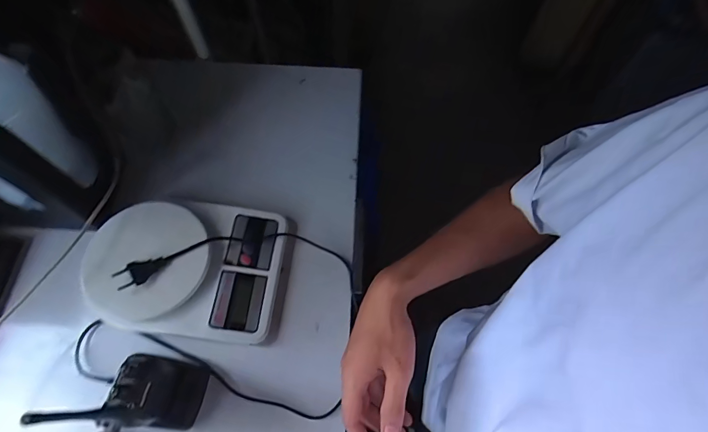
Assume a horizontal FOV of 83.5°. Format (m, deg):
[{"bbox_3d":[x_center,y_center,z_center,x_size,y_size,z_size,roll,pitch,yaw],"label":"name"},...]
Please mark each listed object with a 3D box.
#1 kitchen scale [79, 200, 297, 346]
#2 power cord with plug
[{"bbox_3d":[-0.193,0.057,0.475,0.220,0.049,0.161,7,65,0],"label":"kitchen scale"},{"bbox_3d":[-0.152,0.100,0.455,0.304,0.041,0.201,10,65,1],"label":"power cord with plug"}]

